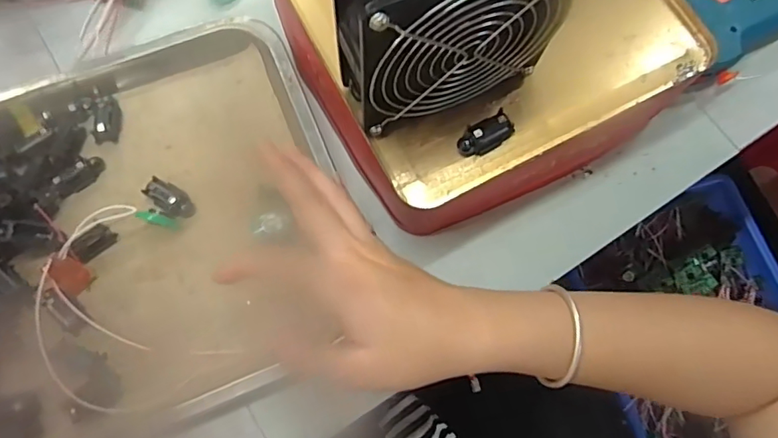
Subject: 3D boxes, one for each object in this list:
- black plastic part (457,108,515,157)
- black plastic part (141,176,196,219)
[{"bbox_3d":[0.060,-0.052,0.320,0.035,0.015,0.016,-31,78,-9],"label":"black plastic part"},{"bbox_3d":[-0.155,-0.013,0.363,0.034,0.018,0.024,31,77,7],"label":"black plastic part"}]

